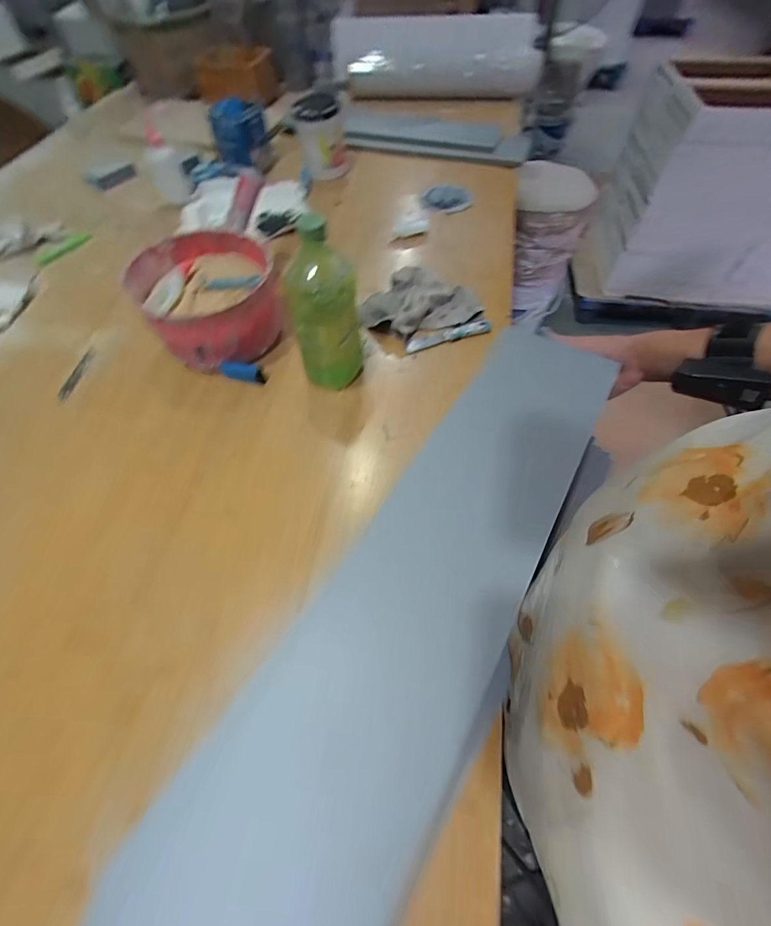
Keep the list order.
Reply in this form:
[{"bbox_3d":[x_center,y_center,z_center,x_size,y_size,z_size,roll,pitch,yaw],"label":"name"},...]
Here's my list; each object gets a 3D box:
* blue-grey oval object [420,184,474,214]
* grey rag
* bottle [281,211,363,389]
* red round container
[{"bbox_3d":[0.128,-0.553,0.813,0.106,0.012,0.086,-14,59,-7],"label":"blue-grey oval object"},{"bbox_3d":[0.050,-0.263,0.635,0.178,0.032,0.126,-14,61,-8],"label":"grey rag"},{"bbox_3d":[-0.070,-0.185,0.487,0.065,0.207,0.084,23,63,12],"label":"bottle"},{"bbox_3d":[-0.250,-0.239,0.577,0.177,0.102,0.188,0,60,0],"label":"red round container"}]

